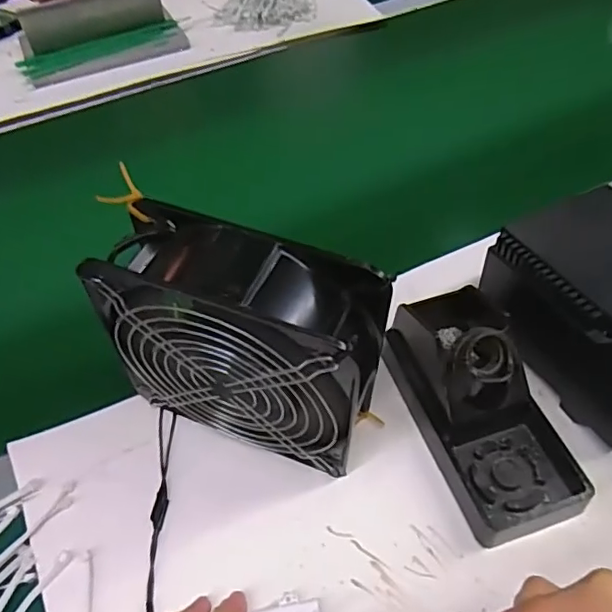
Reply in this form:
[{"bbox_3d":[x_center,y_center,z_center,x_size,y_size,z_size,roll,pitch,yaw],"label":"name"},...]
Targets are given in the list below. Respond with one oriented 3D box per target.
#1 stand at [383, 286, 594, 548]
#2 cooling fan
[{"bbox_3d":[0.112,0.055,0.350,0.074,0.079,0.151,-16,52,-11],"label":"stand"},{"bbox_3d":[-0.037,0.028,0.329,0.150,0.150,0.065,15,53,14],"label":"cooling fan"}]

